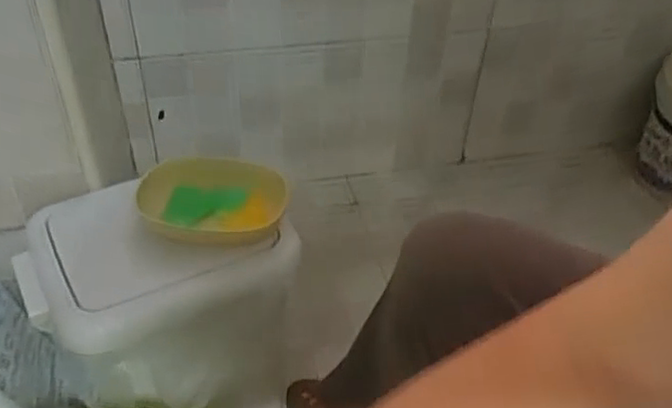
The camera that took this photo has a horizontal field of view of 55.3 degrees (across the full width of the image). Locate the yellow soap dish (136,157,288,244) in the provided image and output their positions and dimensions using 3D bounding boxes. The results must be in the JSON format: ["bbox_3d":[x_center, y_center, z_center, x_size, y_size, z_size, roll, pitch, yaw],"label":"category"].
[{"bbox_3d":[-0.129,-0.001,0.664,0.150,0.033,0.101,-1,42,-4],"label":"yellow soap dish"}]

